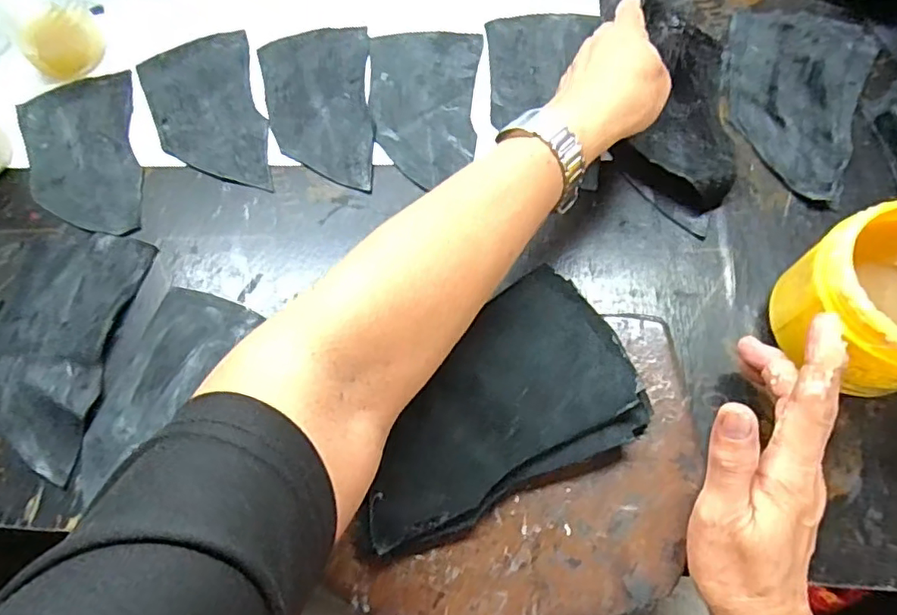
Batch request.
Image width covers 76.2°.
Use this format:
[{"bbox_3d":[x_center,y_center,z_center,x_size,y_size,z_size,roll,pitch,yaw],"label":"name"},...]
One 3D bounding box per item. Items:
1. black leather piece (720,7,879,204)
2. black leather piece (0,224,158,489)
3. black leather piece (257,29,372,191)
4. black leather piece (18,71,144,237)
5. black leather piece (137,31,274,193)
[{"bbox_3d":[0.264,-0.162,0.439,0.103,0.009,0.170,14,71,8],"label":"black leather piece"},{"bbox_3d":[-0.279,0.023,0.400,0.098,0.006,0.167,9,71,6],"label":"black leather piece"},{"bbox_3d":[-0.108,-0.167,0.468,0.087,0.006,0.159,-6,70,1],"label":"black leather piece"},{"bbox_3d":[-0.296,-0.121,0.464,0.086,0.007,0.154,-15,70,-9],"label":"black leather piece"},{"bbox_3d":[-0.201,-0.162,0.475,0.088,0.005,0.163,-18,70,-4],"label":"black leather piece"}]

